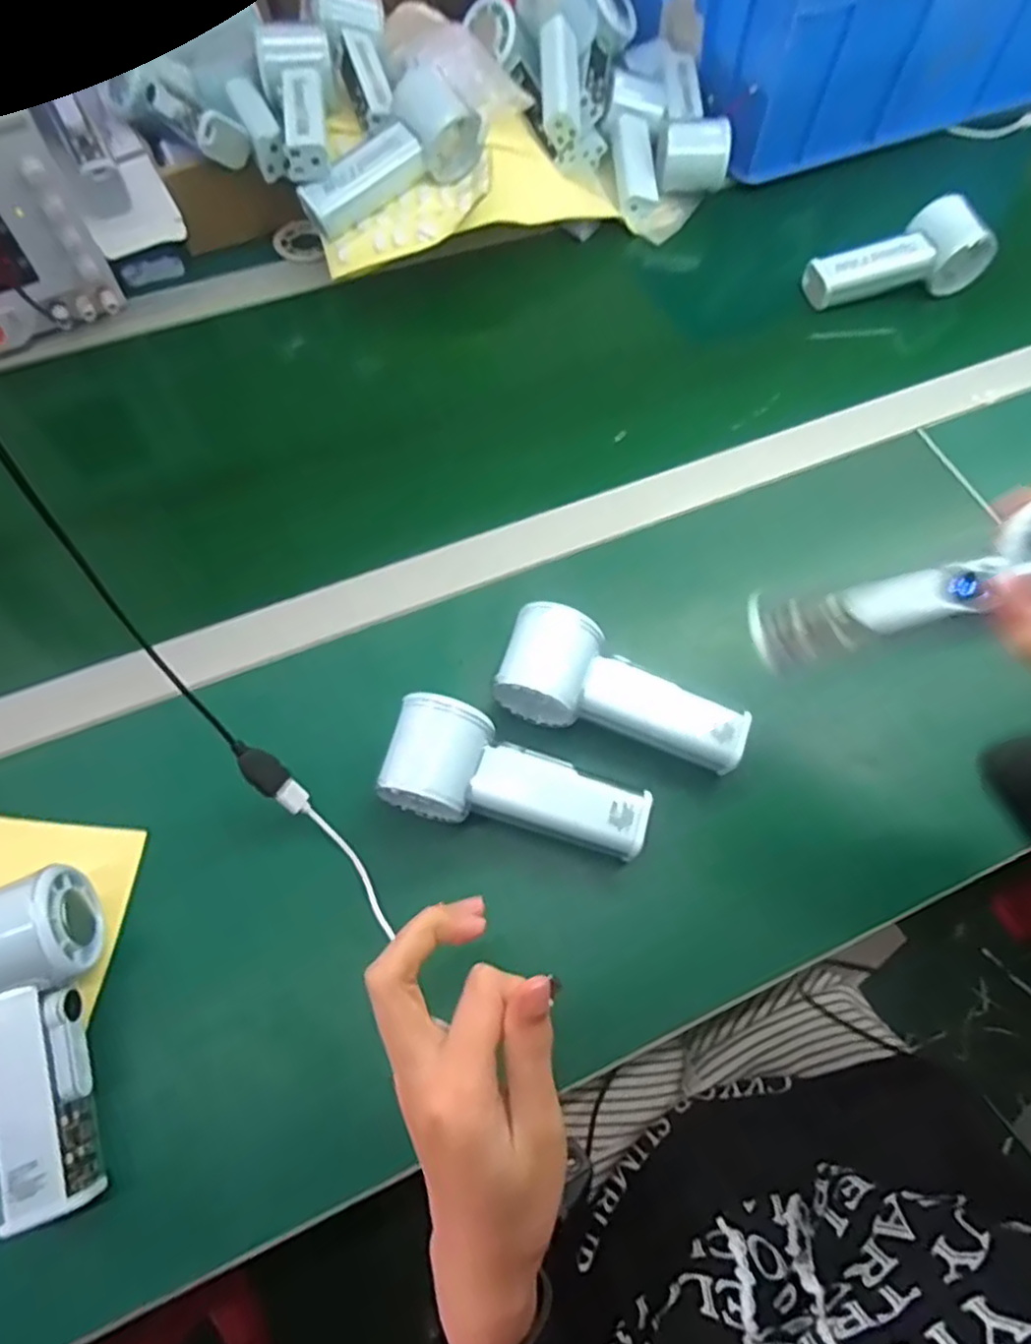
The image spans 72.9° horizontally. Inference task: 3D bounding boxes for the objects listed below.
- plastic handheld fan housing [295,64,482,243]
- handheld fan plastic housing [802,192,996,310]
[{"bbox_3d":[-0.106,-0.414,0.569,0.156,0.049,0.075,-40,70,-4],"label":"plastic handheld fan housing"},{"bbox_3d":[0.330,-0.366,0.609,0.141,0.053,0.060,-9,64,-6],"label":"handheld fan plastic housing"}]

